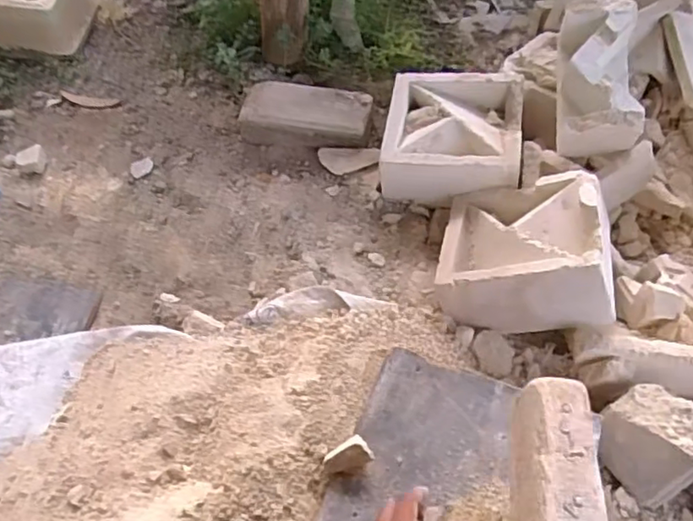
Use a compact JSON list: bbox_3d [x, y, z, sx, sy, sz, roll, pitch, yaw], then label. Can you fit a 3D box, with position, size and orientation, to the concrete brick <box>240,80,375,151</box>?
[{"bbox_3d":[-0.068,-0.239,1.048,0.214,0.057,0.110,10,53,7],"label":"concrete brick"}]

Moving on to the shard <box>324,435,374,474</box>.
[{"bbox_3d":[0.001,0.201,0.625,0.046,0.027,0.030,-24,57,-18],"label":"shard"}]

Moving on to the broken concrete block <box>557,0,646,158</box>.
[{"bbox_3d":[0.373,-0.262,0.911,0.103,0.105,0.218,2,77,1],"label":"broken concrete block"}]

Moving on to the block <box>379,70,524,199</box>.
[{"bbox_3d":[0.165,-0.193,0.966,0.204,0.094,0.213,9,53,6],"label":"block"}]

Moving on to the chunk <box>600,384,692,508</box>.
[{"bbox_3d":[0.343,0.193,0.679,0.109,0.071,0.108,-29,58,-21],"label":"chunk"}]

